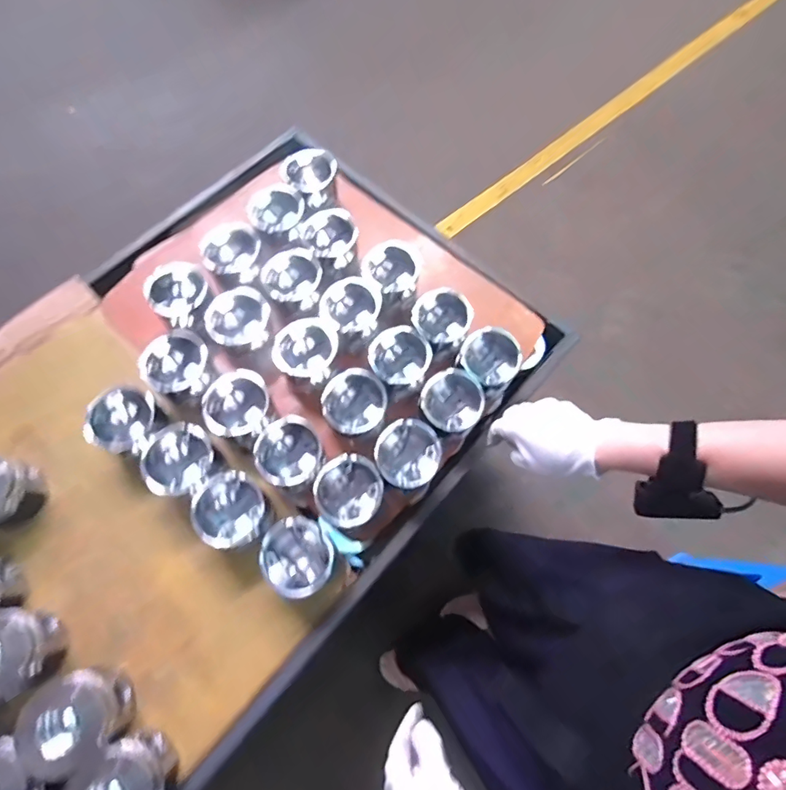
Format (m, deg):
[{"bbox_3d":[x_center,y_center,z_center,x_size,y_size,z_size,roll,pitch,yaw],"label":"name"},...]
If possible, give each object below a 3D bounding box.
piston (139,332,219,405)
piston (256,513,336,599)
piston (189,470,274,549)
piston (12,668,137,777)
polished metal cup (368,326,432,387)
[{"bbox_3d":[-0.335,-0.039,0.741,0.095,0.070,0.096,1,69,-2],"label":"piston"},{"bbox_3d":[-0.130,0.227,0.664,0.088,0.092,0.098,-39,75,-15],"label":"piston"},{"bbox_3d":[-0.225,0.161,0.670,0.090,0.072,0.097,1,69,-2],"label":"piston"},{"bbox_3d":[-0.388,0.397,0.582,0.088,0.093,0.101,-39,75,-15],"label":"piston"},{"bbox_3d":[0.009,-0.052,0.768,0.094,0.086,0.094,1,69,-2],"label":"polished metal cup"}]

